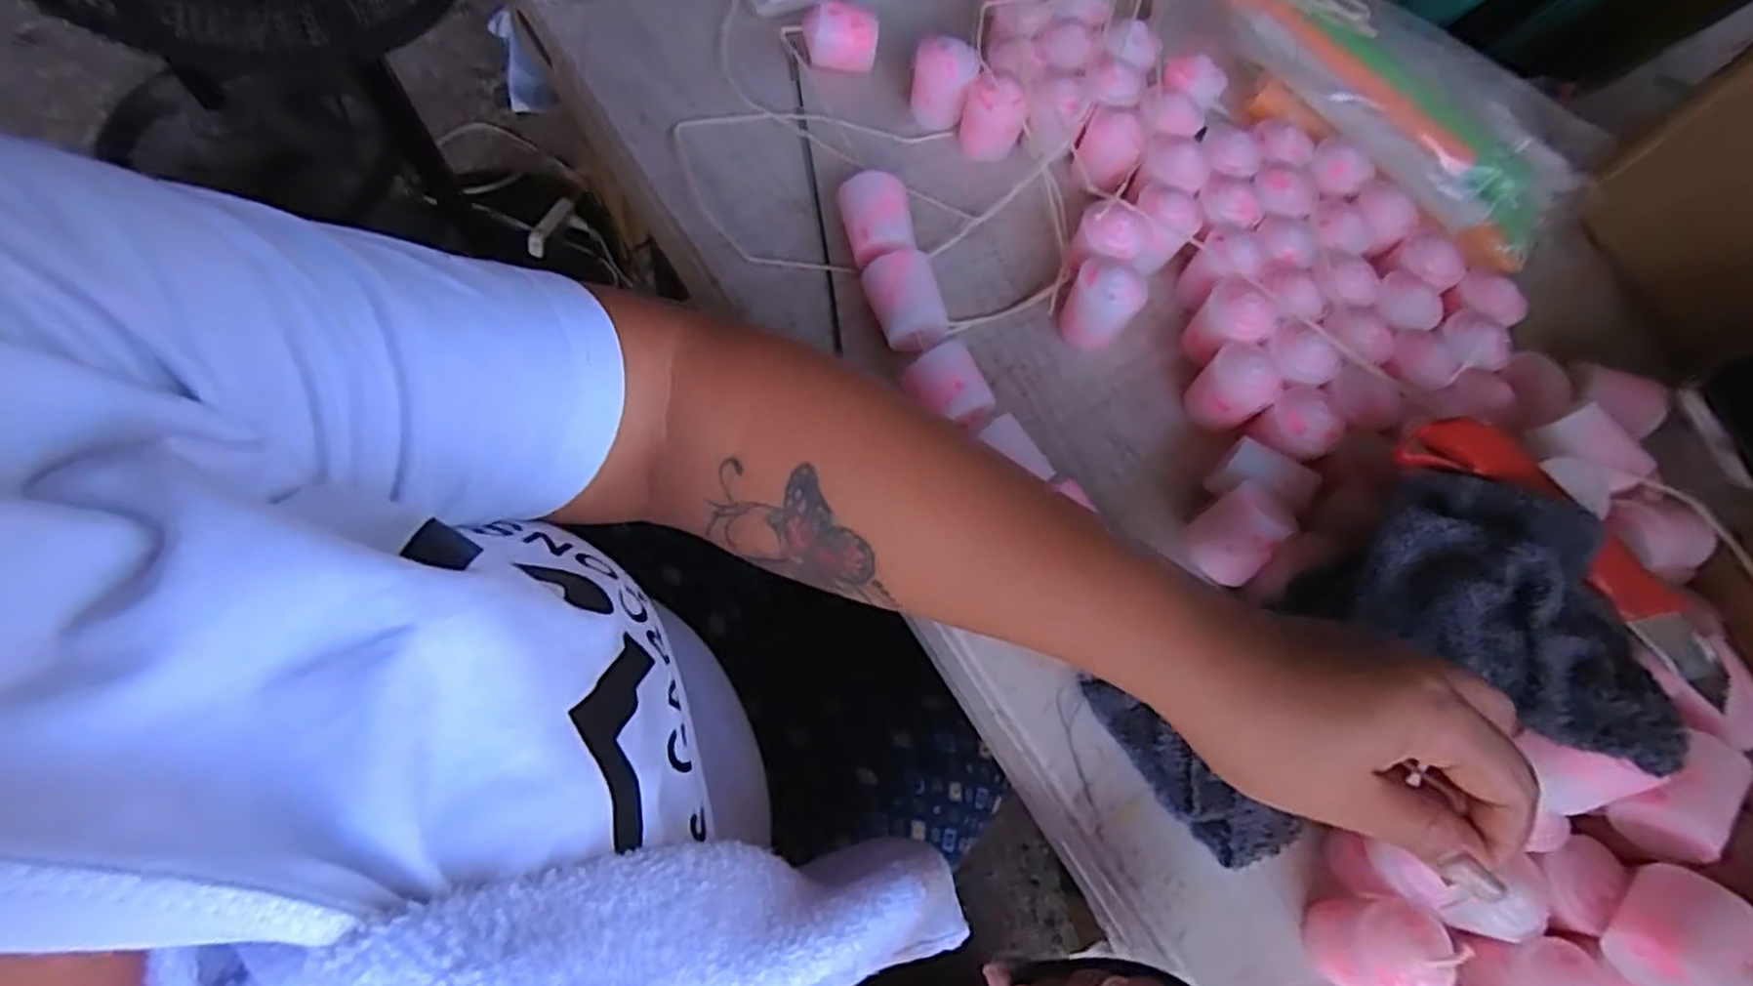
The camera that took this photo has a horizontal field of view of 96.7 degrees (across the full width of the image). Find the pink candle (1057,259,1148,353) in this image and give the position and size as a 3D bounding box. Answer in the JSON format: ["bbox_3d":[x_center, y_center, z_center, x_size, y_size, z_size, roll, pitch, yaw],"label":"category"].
[{"bbox_3d":[0.123,-0.102,0.424,0.037,0.044,0.036,3,67,-7],"label":"pink candle"}]

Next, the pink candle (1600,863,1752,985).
[{"bbox_3d":[0.309,0.172,0.304,0.045,0.037,0.034,-31,75,-18],"label":"pink candle"}]

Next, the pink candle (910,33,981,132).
[{"bbox_3d":[0.041,-0.249,0.475,0.036,0.047,0.028,19,66,0],"label":"pink candle"}]

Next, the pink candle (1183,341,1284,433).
[{"bbox_3d":[0.191,-0.057,0.420,0.037,0.042,0.040,45,69,11],"label":"pink candle"}]

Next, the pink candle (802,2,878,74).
[{"bbox_3d":[-0.022,-0.280,0.477,0.044,0.030,0.027,6,67,-5],"label":"pink candle"}]

